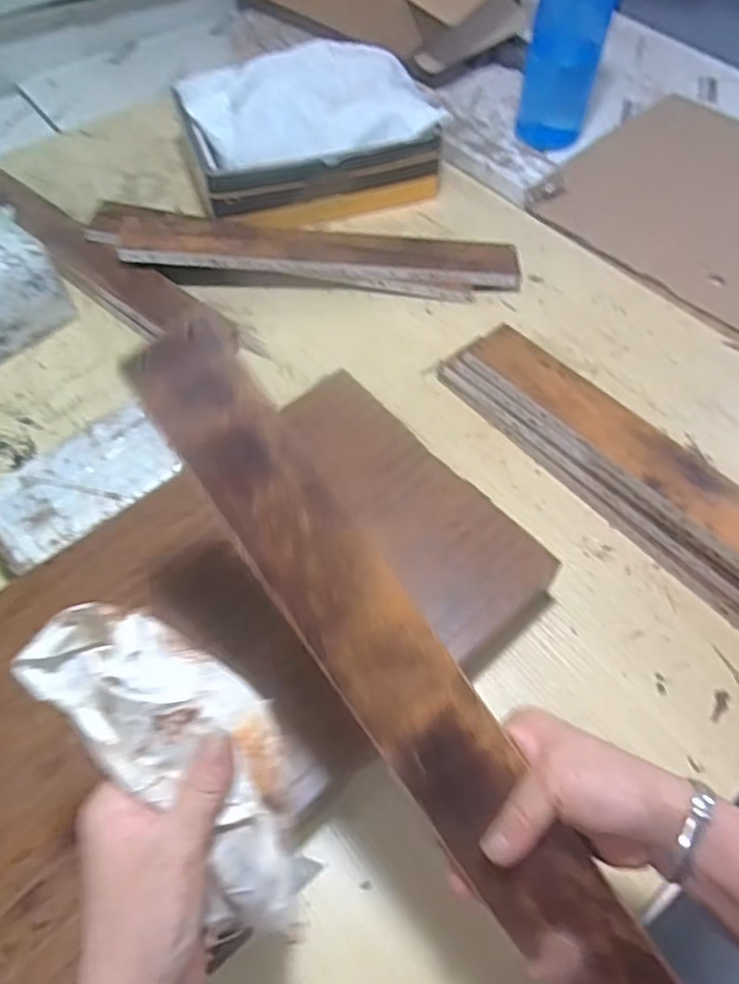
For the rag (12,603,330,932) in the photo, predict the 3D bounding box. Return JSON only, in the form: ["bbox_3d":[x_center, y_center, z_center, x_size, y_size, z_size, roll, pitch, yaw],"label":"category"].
[{"bbox_3d":[-0.088,0.130,0.342,0.080,0.051,0.183,-44,105,-26],"label":"rag"}]

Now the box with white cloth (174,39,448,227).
[{"bbox_3d":[-0.087,-0.471,0.896,0.311,0.126,0.221,-18,58,-13],"label":"box with white cloth"}]

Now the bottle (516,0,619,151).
[{"bbox_3d":[0.279,-0.634,0.930,0.087,0.285,0.072,-15,58,-10],"label":"bottle"}]

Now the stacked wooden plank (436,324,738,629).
[{"bbox_3d":[0.262,0.005,0.614,0.073,0.074,0.462,-36,64,-22],"label":"stacked wooden plank"}]

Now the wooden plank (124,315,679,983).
[{"bbox_3d":[0.019,0.103,0.359,0.060,0.008,0.452,-35,87,-5],"label":"wooden plank"}]

